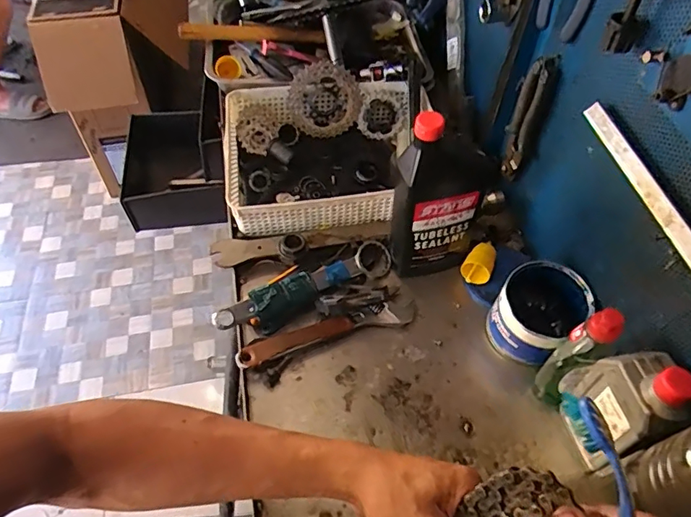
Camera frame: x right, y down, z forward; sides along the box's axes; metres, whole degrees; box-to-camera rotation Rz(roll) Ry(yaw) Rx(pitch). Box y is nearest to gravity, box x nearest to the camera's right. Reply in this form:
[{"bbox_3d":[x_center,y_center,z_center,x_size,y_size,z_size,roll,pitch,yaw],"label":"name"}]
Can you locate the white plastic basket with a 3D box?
[{"bbox_3d":[-0.035,-0.164,0.784,0.293,0.102,0.260,-6,53,-6],"label":"white plastic basket"}]

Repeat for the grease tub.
[{"bbox_3d":[0.234,0.069,0.625,0.089,0.097,0.106,37,60,24],"label":"grease tub"}]

